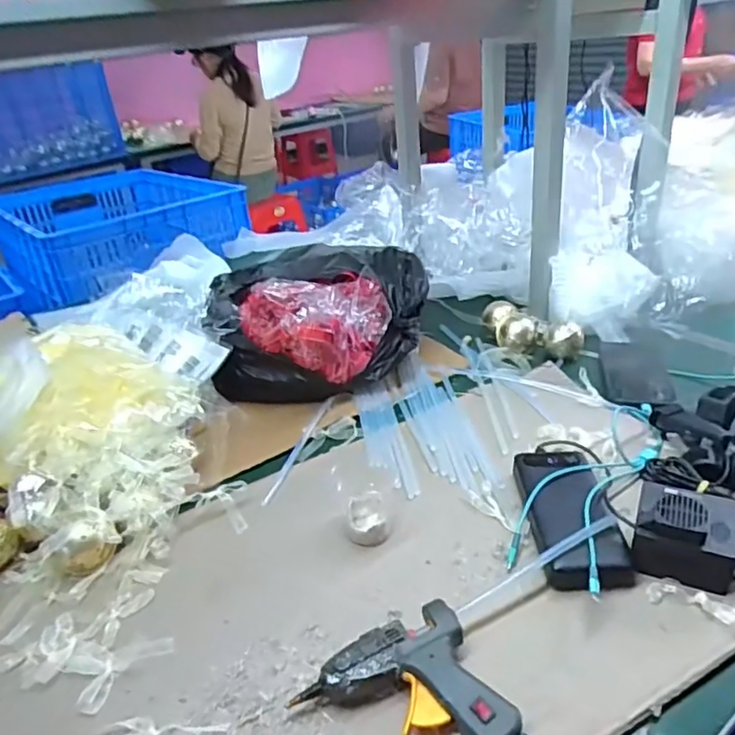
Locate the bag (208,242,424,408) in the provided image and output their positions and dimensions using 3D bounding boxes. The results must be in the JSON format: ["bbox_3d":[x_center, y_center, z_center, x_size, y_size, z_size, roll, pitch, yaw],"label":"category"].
[{"bbox_3d":[-0.069,-0.068,0.874,0.300,0.134,0.297,-7,30,-1],"label":"bag"}]

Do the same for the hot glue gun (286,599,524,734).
[{"bbox_3d":[0.037,0.220,0.446,0.153,0.025,0.091,4,31,18],"label":"hot glue gun"}]

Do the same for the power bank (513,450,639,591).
[{"bbox_3d":[0.188,0.139,0.566,0.076,0.032,0.167,-5,30,3],"label":"power bank"}]

